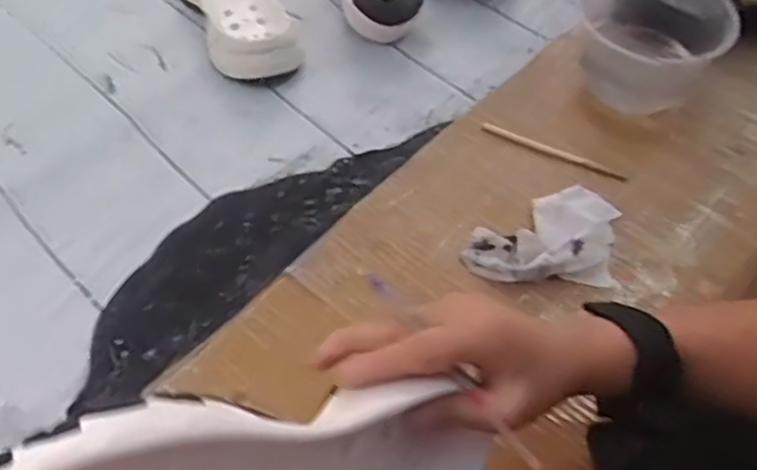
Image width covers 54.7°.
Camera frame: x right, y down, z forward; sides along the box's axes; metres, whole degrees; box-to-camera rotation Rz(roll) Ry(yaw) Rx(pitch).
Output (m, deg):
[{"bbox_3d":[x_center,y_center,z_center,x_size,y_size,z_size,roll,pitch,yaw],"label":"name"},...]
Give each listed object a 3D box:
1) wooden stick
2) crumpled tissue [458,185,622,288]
[{"bbox_3d":[0.153,-0.072,0.638,0.129,0.007,0.009,22,57,11],"label":"wooden stick"},{"bbox_3d":[0.130,-0.005,0.574,0.125,0.022,0.093,1,56,-3],"label":"crumpled tissue"}]

